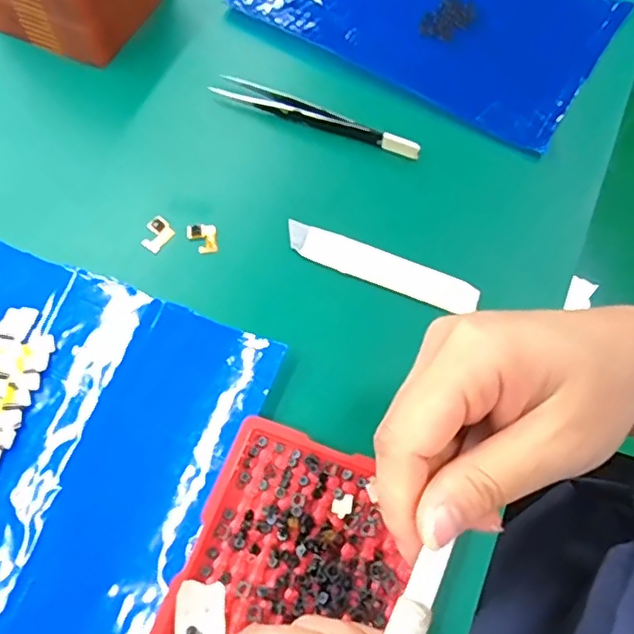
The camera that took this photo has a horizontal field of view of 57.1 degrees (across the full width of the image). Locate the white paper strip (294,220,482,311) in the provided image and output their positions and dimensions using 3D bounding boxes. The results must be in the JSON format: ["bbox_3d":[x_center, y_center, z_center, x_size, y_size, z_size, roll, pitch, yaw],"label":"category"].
[{"bbox_3d":[0.033,-0.026,0.300,0.101,0.004,0.019,21,74,8],"label":"white paper strip"}]

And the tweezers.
[{"bbox_3d":[-0.003,-0.115,0.339,0.128,0.013,0.015,26,69,12],"label":"tweezers"}]

